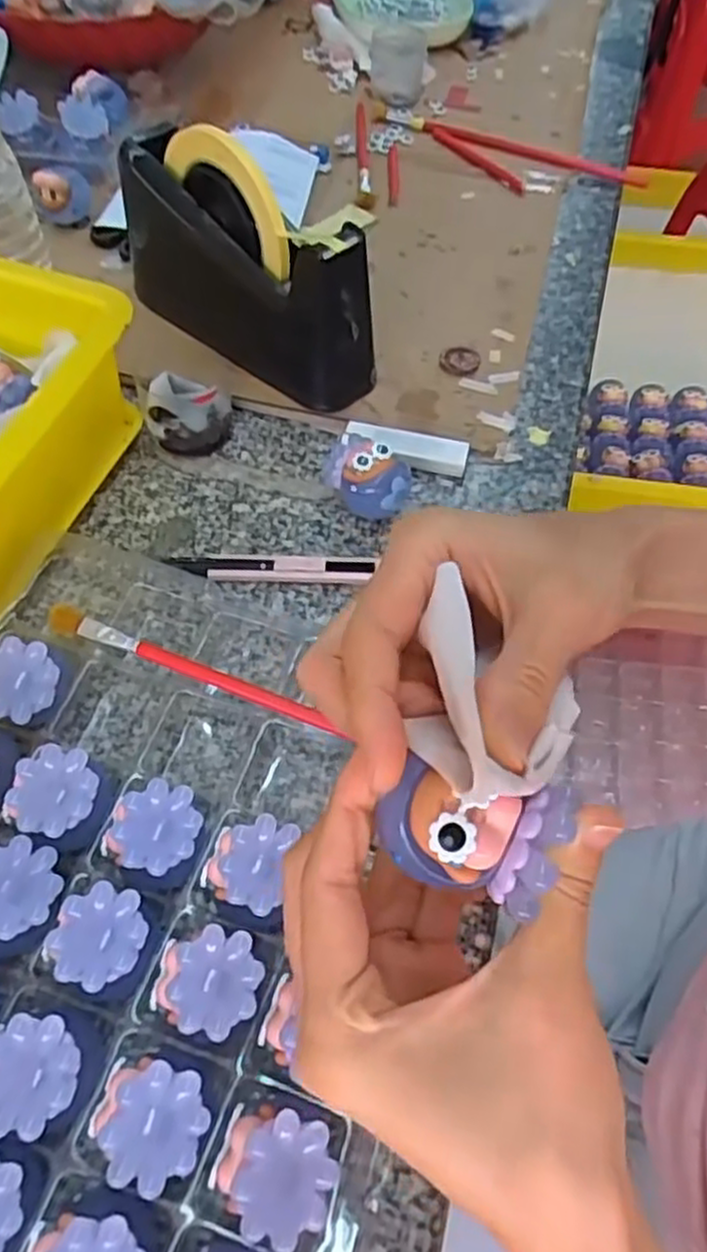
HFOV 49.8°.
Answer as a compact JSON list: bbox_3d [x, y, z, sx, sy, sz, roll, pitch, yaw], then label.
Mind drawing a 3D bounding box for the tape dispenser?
[{"bbox_3d":[-0.076,-0.241,0.499,0.206,0.118,0.054,39,64,19],"label":"tape dispenser"}]

